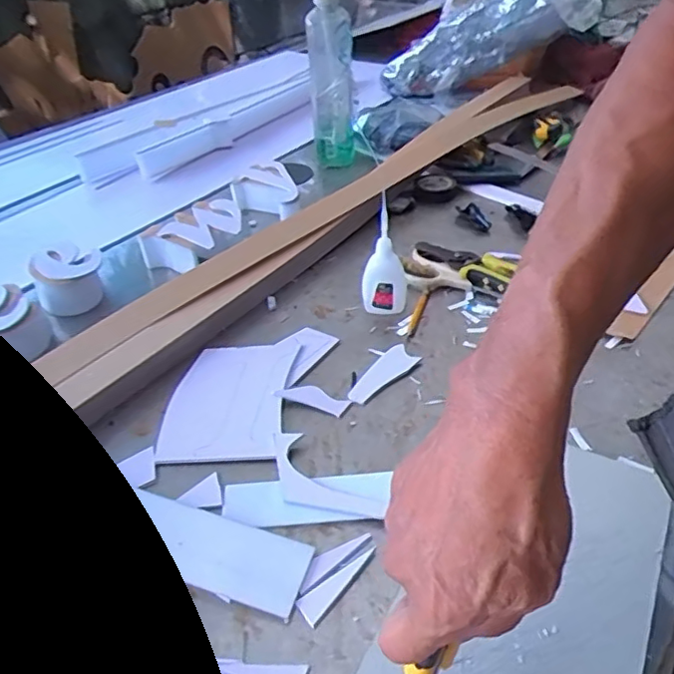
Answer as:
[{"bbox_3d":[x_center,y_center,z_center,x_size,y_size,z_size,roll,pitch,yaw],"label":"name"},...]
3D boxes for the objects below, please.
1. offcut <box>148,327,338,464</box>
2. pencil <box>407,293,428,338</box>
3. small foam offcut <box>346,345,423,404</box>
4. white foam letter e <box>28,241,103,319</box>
[{"bbox_3d":[-0.084,0.044,0.527,0.109,0.014,0.182,9,40,14],"label":"offcut"},{"bbox_3d":[0.082,-0.022,0.601,0.007,0.004,0.074,11,41,16],"label":"pencil"},{"bbox_3d":[0.038,0.033,0.533,0.080,0.007,0.028,-32,47,-31],"label":"small foam offcut"},{"bbox_3d":[-0.293,-0.065,0.648,0.070,0.055,0.073,-21,43,-22],"label":"white foam letter e"}]

